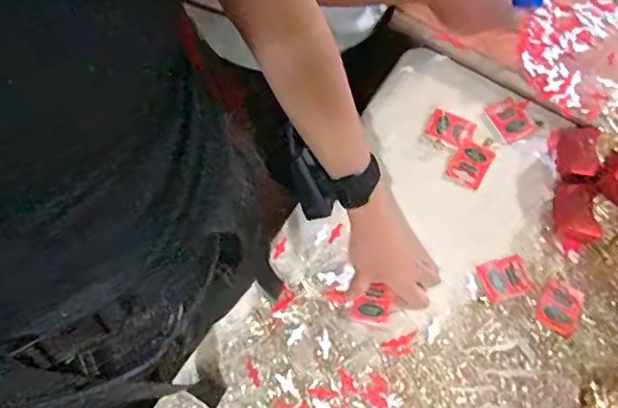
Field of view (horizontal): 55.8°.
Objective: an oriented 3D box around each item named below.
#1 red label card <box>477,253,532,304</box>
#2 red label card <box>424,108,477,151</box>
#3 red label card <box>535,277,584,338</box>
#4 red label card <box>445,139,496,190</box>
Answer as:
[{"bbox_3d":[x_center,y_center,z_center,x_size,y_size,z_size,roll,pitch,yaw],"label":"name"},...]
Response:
[{"bbox_3d":[0.230,0.087,0.689,0.057,0.004,0.046,-18,72,-11],"label":"red label card"},{"bbox_3d":[0.183,-0.096,0.758,0.057,0.005,0.046,25,71,7],"label":"red label card"},{"bbox_3d":[0.289,0.119,0.670,0.046,0.004,0.061,28,68,10],"label":"red label card"},{"bbox_3d":[0.206,-0.052,0.743,0.044,0.007,0.062,32,71,8],"label":"red label card"}]

